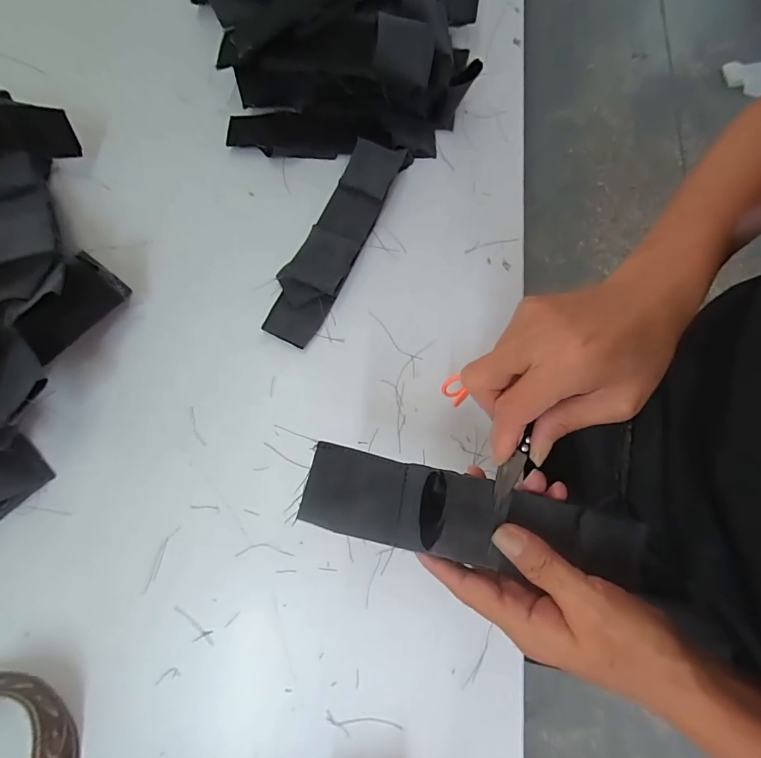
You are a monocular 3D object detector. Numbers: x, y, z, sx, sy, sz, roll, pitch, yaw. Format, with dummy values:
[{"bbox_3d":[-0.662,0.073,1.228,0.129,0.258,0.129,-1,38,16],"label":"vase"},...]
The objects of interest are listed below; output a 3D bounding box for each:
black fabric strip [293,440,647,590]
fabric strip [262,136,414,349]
[{"bbox_3d":[0.054,0.074,0.227,0.188,0.028,0.044,12,75,-3],"label":"black fabric strip"},{"bbox_3d":[-0.037,-0.125,0.380,0.047,0.029,0.201,26,76,5],"label":"fabric strip"}]

